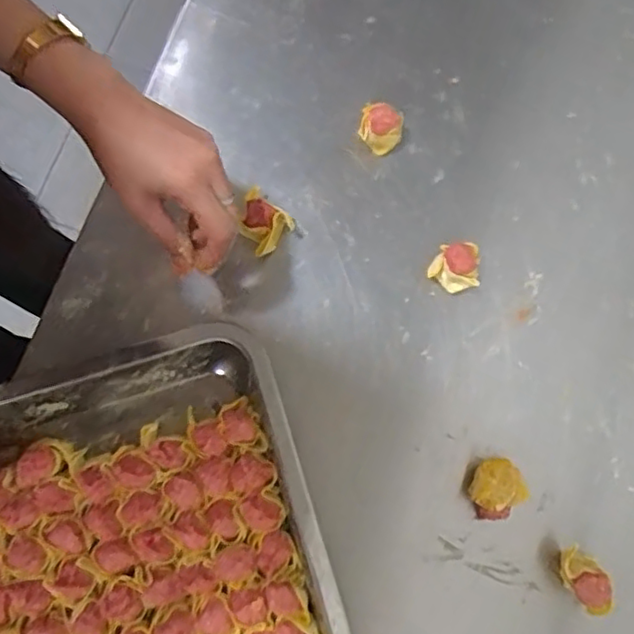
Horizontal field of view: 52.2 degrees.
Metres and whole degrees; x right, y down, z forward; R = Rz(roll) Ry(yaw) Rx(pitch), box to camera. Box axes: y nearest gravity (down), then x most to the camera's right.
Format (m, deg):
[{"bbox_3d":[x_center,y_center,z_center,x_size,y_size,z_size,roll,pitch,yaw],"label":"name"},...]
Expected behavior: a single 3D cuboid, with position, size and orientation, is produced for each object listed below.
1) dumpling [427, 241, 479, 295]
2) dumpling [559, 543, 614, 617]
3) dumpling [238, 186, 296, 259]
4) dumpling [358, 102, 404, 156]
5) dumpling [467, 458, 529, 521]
[{"bbox_3d":[0.110,-0.040,0.527,0.036,0.033,0.032,5,77,1],"label":"dumpling"},{"bbox_3d":[0.199,0.196,0.481,0.029,0.040,0.047,-40,81,-8],"label":"dumpling"},{"bbox_3d":[-0.048,-0.078,0.534,0.047,0.037,0.043,37,79,6],"label":"dumpling"},{"bbox_3d":[0.054,-0.160,0.554,0.035,0.036,0.031,14,78,3],"label":"dumpling"},{"bbox_3d":[0.137,0.132,0.498,0.042,0.027,0.041,0,77,0],"label":"dumpling"}]

